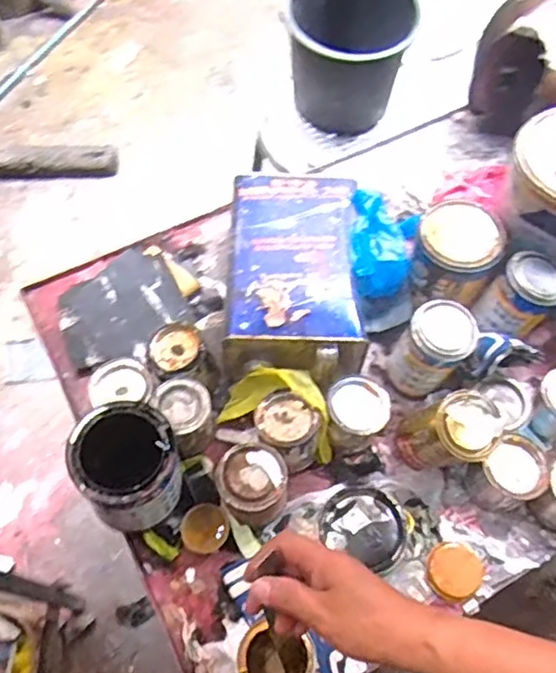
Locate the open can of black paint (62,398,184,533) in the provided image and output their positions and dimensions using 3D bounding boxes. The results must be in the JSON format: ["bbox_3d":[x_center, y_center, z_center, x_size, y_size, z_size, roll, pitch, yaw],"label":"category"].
[{"bbox_3d":[-0.152,0.137,0.670,0.099,0.125,0.103,0,65,-1],"label":"open can of black paint"}]

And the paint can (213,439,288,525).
[{"bbox_3d":[-0.027,0.164,0.707,0.075,0.081,0.078,0,65,-1],"label":"paint can"}]

